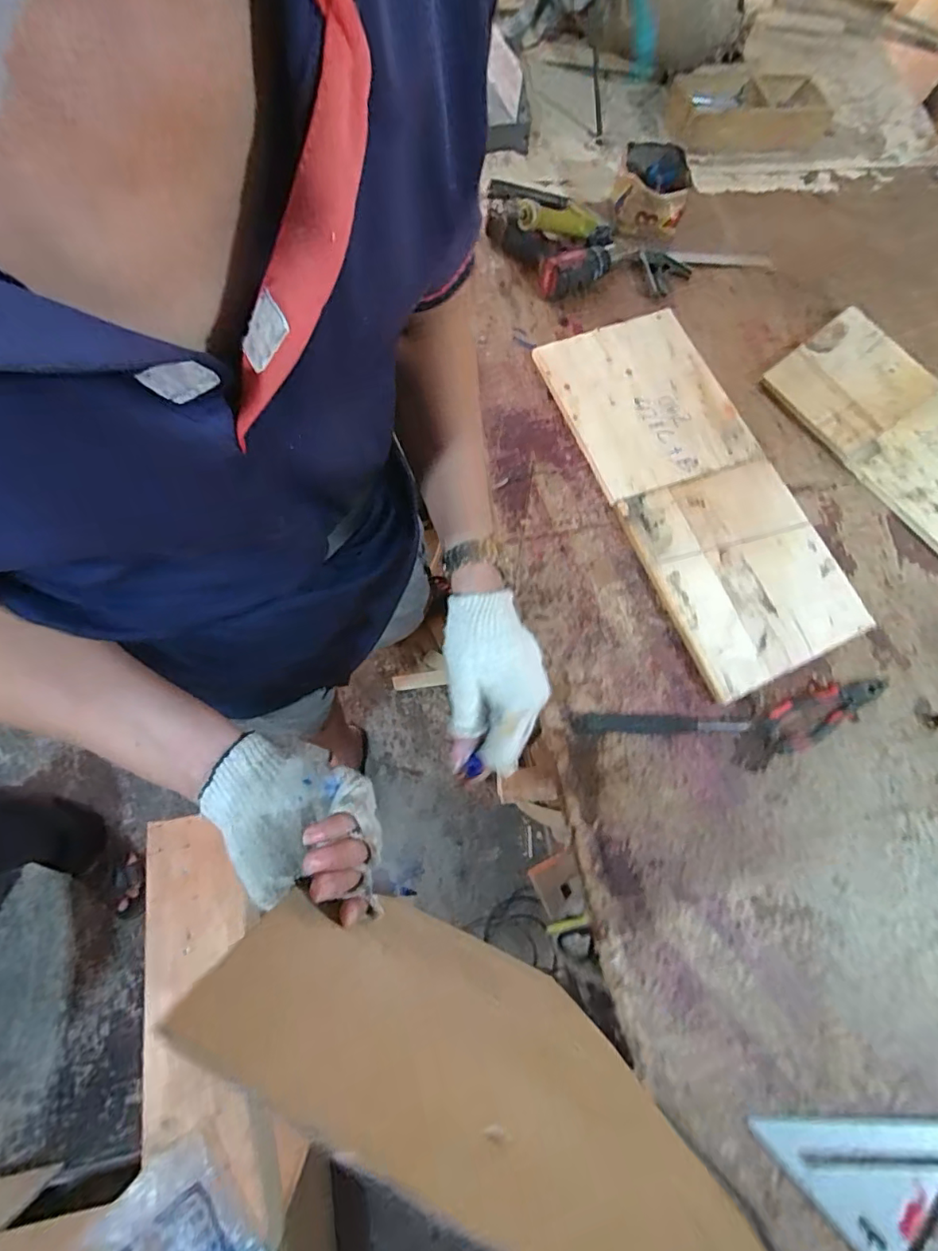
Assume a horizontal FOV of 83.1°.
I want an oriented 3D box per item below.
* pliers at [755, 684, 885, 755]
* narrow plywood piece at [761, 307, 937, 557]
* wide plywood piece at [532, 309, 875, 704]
[{"bbox_3d":[0.432,0.104,0.644,0.168,0.019,0.056,-22,73,-7],"label":"pliers"},{"bbox_3d":[0.695,-0.288,0.820,0.260,0.015,0.487,-28,75,-13],"label":"narrow plywood piece"},{"bbox_3d":[0.318,-0.209,0.760,0.255,0.016,0.581,-20,72,-6],"label":"wide plywood piece"}]

